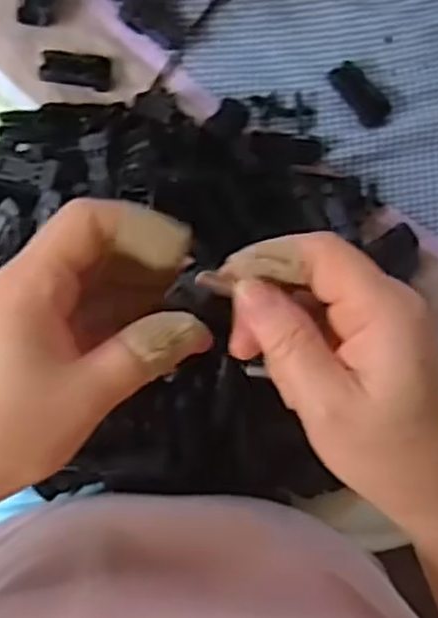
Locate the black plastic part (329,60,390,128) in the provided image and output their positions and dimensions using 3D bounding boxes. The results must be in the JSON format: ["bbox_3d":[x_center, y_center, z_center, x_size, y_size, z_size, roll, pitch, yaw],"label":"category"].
[{"bbox_3d":[0.096,-0.145,0.521,0.021,0.013,0.048,-36,90,-5],"label":"black plastic part"}]

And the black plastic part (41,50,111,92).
[{"bbox_3d":[-0.094,-0.156,0.509,0.045,0.007,0.022,6,87,-4],"label":"black plastic part"}]

